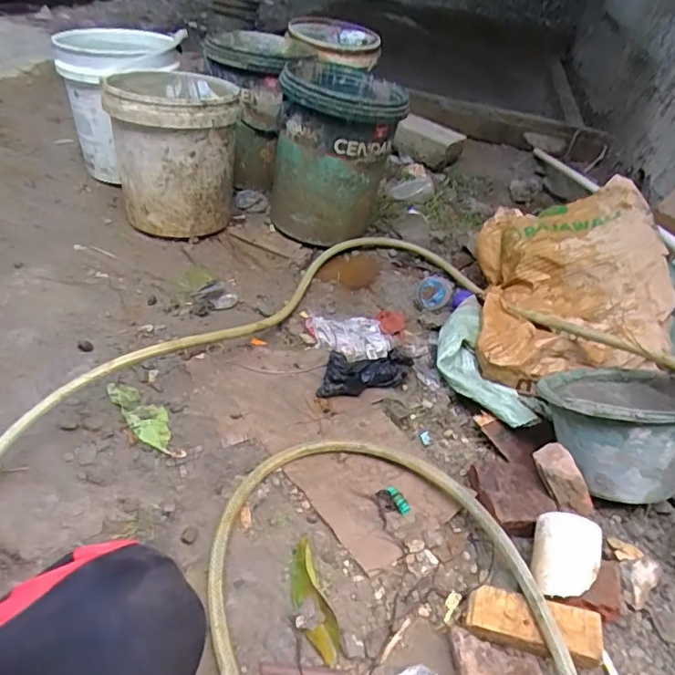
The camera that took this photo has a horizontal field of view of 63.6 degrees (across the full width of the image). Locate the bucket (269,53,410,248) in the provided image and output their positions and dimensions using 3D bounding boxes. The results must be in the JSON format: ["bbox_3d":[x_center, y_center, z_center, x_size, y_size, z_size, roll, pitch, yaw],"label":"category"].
[{"bbox_3d":[-0.013,-0.457,1.405,0.284,0.394,0.317,7,41,-5],"label":"bucket"}]

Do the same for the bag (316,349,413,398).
[{"bbox_3d":[0.062,0.066,1.043,0.219,0.070,0.076,-9,38,-38],"label":"bag"}]

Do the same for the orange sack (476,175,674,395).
[{"bbox_3d":[0.497,-0.118,1.172,0.343,0.255,0.476,13,41,2],"label":"orange sack"}]

